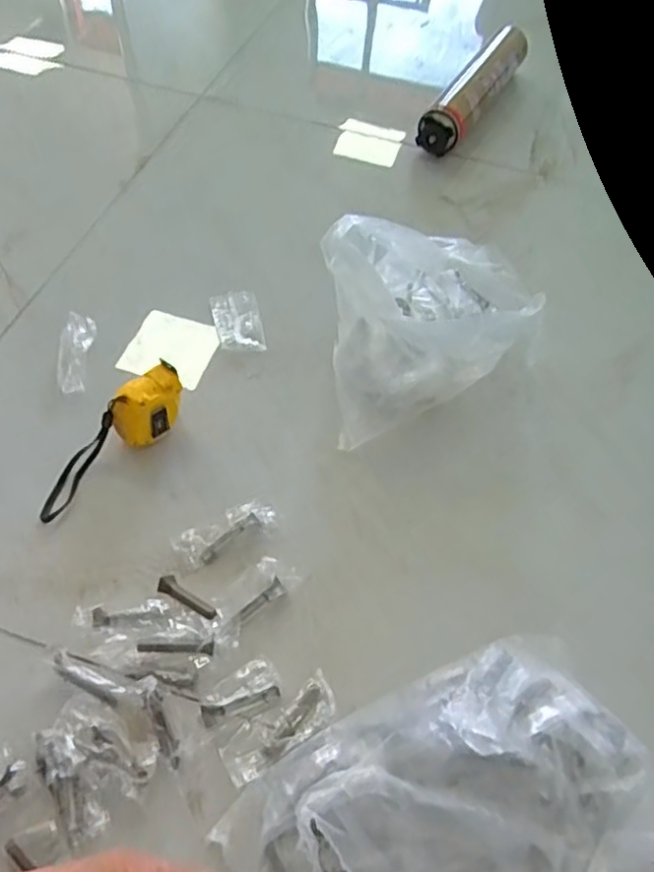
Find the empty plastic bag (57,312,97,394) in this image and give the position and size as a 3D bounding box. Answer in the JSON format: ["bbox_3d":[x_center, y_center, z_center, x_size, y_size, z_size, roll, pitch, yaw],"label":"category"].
[{"bbox_3d":[-0.264,-0.085,0.672,0.034,0.032,0.086,4,55,-1],"label":"empty plastic bag"}]

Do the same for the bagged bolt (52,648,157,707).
[{"bbox_3d":[-0.171,0.184,0.487,0.078,0.012,0.027,14,55,6],"label":"bagged bolt"}]

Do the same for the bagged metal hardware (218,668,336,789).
[{"bbox_3d":[-0.034,0.219,0.482,0.093,0.011,0.036,-27,61,-21],"label":"bagged metal hardware"}]

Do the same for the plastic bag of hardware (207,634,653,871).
[{"bbox_3d":[0.090,0.272,0.415,0.281,0.080,0.214,-22,59,-18],"label":"plastic bag of hardware"}]

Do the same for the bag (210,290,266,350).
[{"bbox_3d":[-0.101,-0.131,0.721,0.052,0.009,0.089,-8,56,-9],"label":"bag"}]

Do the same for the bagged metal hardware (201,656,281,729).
[{"bbox_3d":[-0.067,0.198,0.494,0.062,0.009,0.035,-27,61,-21],"label":"bagged metal hardware"}]

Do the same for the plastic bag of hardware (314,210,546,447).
[{"bbox_3d":[0.090,-0.125,0.650,0.229,0.144,0.157,-22,59,-18],"label":"plastic bag of hardware"}]

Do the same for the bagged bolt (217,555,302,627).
[{"bbox_3d":[-0.062,0.129,0.540,0.069,0.015,0.034,-34,64,-24],"label":"bagged bolt"}]

